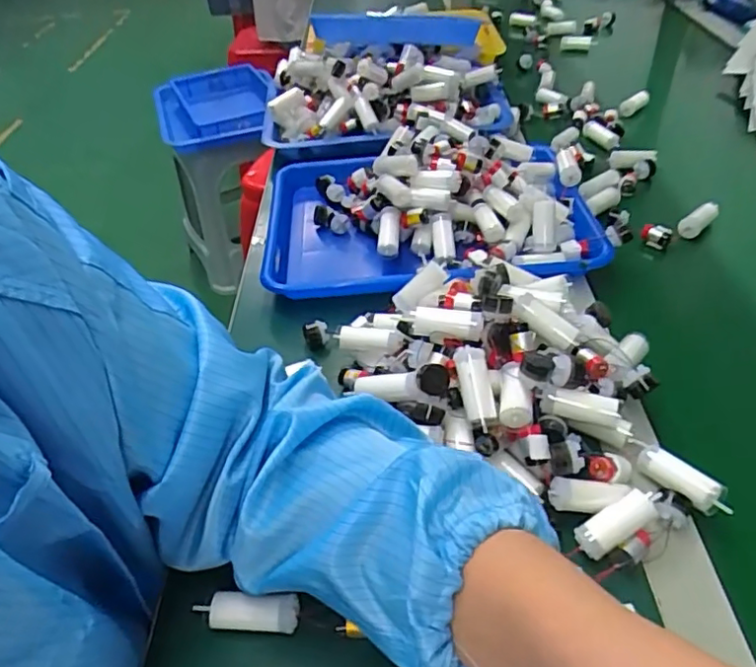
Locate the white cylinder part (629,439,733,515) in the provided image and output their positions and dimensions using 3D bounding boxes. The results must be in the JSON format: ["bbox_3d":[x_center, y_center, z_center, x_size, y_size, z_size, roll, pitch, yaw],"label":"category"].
[{"bbox_3d":[0.193,0.091,0.384,0.017,0.020,0.068,-32,49,-26],"label":"white cylinder part"}]

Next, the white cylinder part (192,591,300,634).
[{"bbox_3d":[-0.076,0.160,0.340,0.059,0.014,0.016,2,43,8],"label":"white cylinder part"}]

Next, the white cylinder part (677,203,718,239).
[{"bbox_3d":[0.336,-0.118,0.622,0.063,0.018,0.020,-35,50,-29],"label":"white cylinder part"}]

